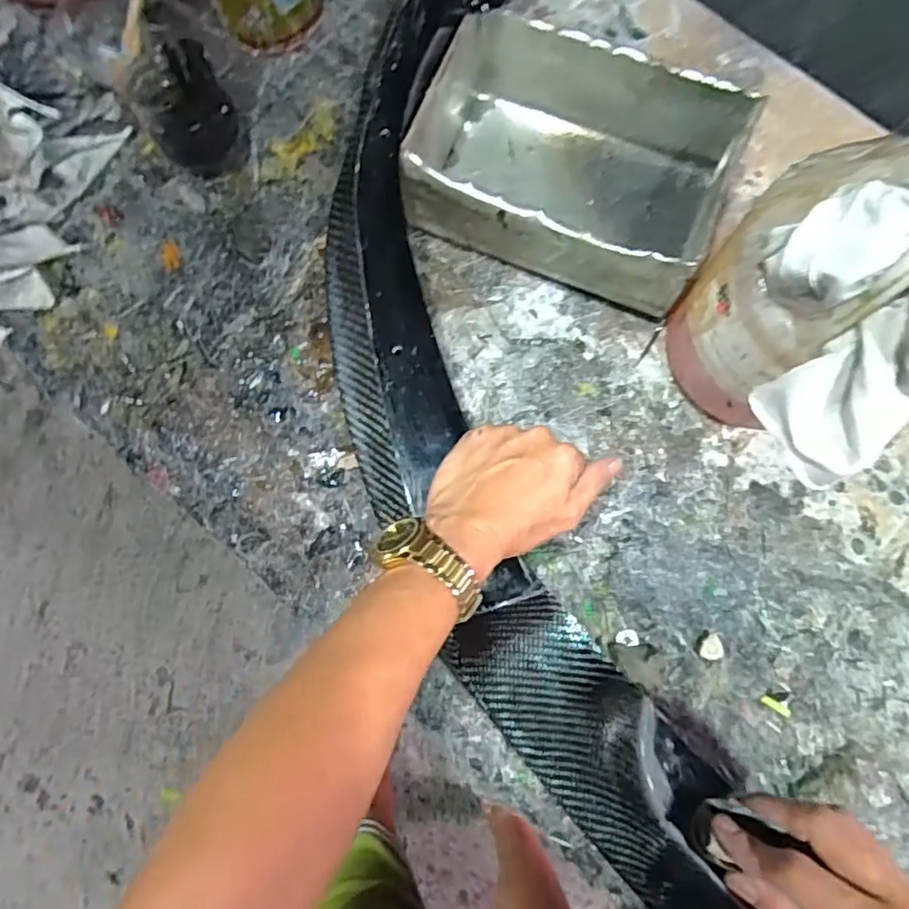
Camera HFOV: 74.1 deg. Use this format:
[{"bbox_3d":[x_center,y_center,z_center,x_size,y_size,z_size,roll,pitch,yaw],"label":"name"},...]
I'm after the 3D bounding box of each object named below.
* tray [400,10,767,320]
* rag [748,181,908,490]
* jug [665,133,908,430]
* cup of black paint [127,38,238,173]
[{"bbox_3d":[0.104,-0.252,0.512,0.242,0.107,0.201,24,81,6],"label":"tray"},{"bbox_3d":[0.220,-0.064,0.332,0.081,0.173,0.081,-7,36,0],"label":"rag"},{"bbox_3d":[0.231,-0.102,0.387,0.117,0.286,0.134,-10,81,-1],"label":"jug"},{"bbox_3d":[-0.241,-0.313,0.543,0.073,0.075,0.075,-32,82,-4],"label":"cup of black paint"}]

